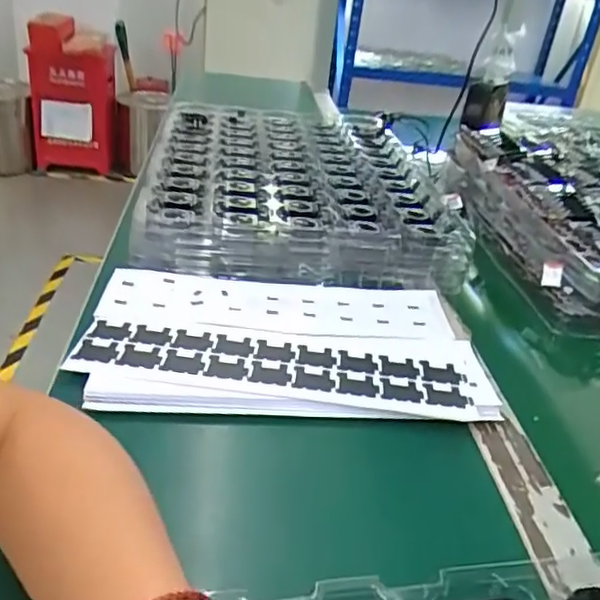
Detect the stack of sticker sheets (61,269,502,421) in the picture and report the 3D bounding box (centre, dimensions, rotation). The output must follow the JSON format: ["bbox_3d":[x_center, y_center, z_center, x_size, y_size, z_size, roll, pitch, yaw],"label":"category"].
[{"bbox_3d":[-0.011,0.033,0.523,0.311,0.029,0.184,1,29,-6],"label":"stack of sticker sheets"}]

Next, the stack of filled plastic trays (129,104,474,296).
[{"bbox_3d":[-0.004,-0.162,0.791,0.329,0.063,0.453,3,29,-7],"label":"stack of filled plastic trays"}]

